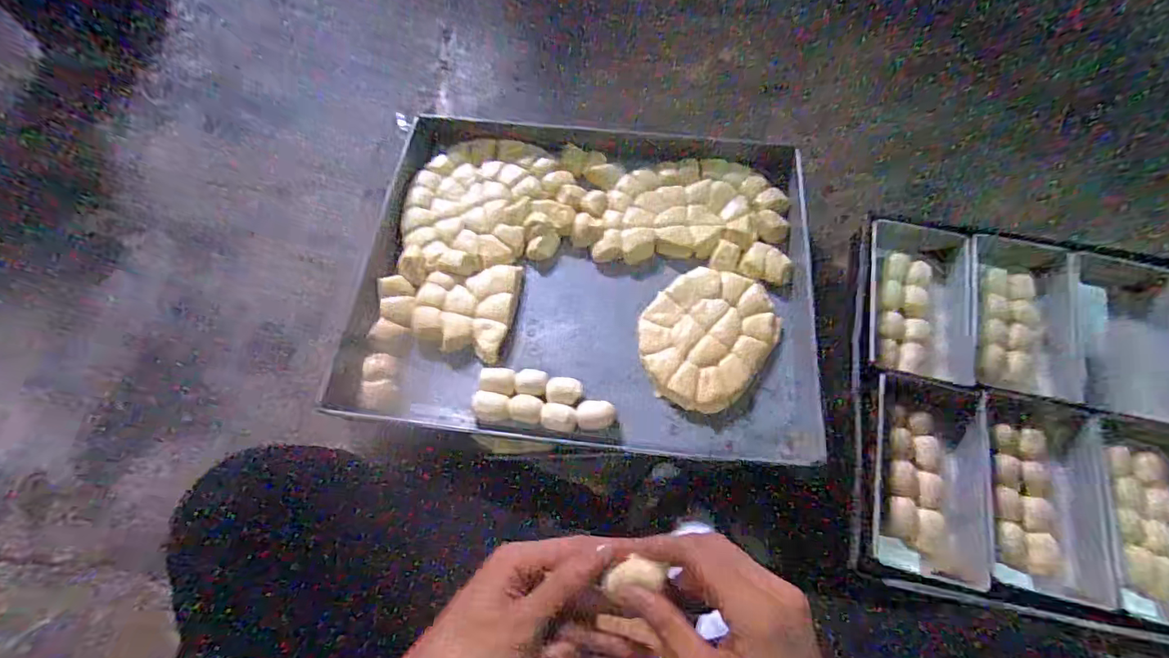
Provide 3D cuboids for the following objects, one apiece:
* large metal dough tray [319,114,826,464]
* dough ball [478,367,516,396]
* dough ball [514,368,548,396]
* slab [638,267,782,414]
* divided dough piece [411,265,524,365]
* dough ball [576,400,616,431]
[{"bbox_3d":[0.004,-0.074,0.640,0.526,0.058,0.417,5,67,2],"label":"large metal dough tray"},{"bbox_3d":[-0.098,0.060,0.596,0.041,0.022,0.030,12,68,4],"label":"dough ball"},{"bbox_3d":[-0.060,0.063,0.599,0.037,0.024,0.032,5,67,2],"label":"dough ball"},{"bbox_3d":[0.143,0.006,0.613,0.144,0.025,0.168,35,71,13],"label":"slab"},{"bbox_3d":[-0.141,-0.030,0.631,0.111,0.030,0.121,13,68,5],"label":"divided dough piece"},{"bbox_3d":[0.013,0.096,0.576,0.043,0.019,0.031,-9,68,-4],"label":"dough ball"}]

